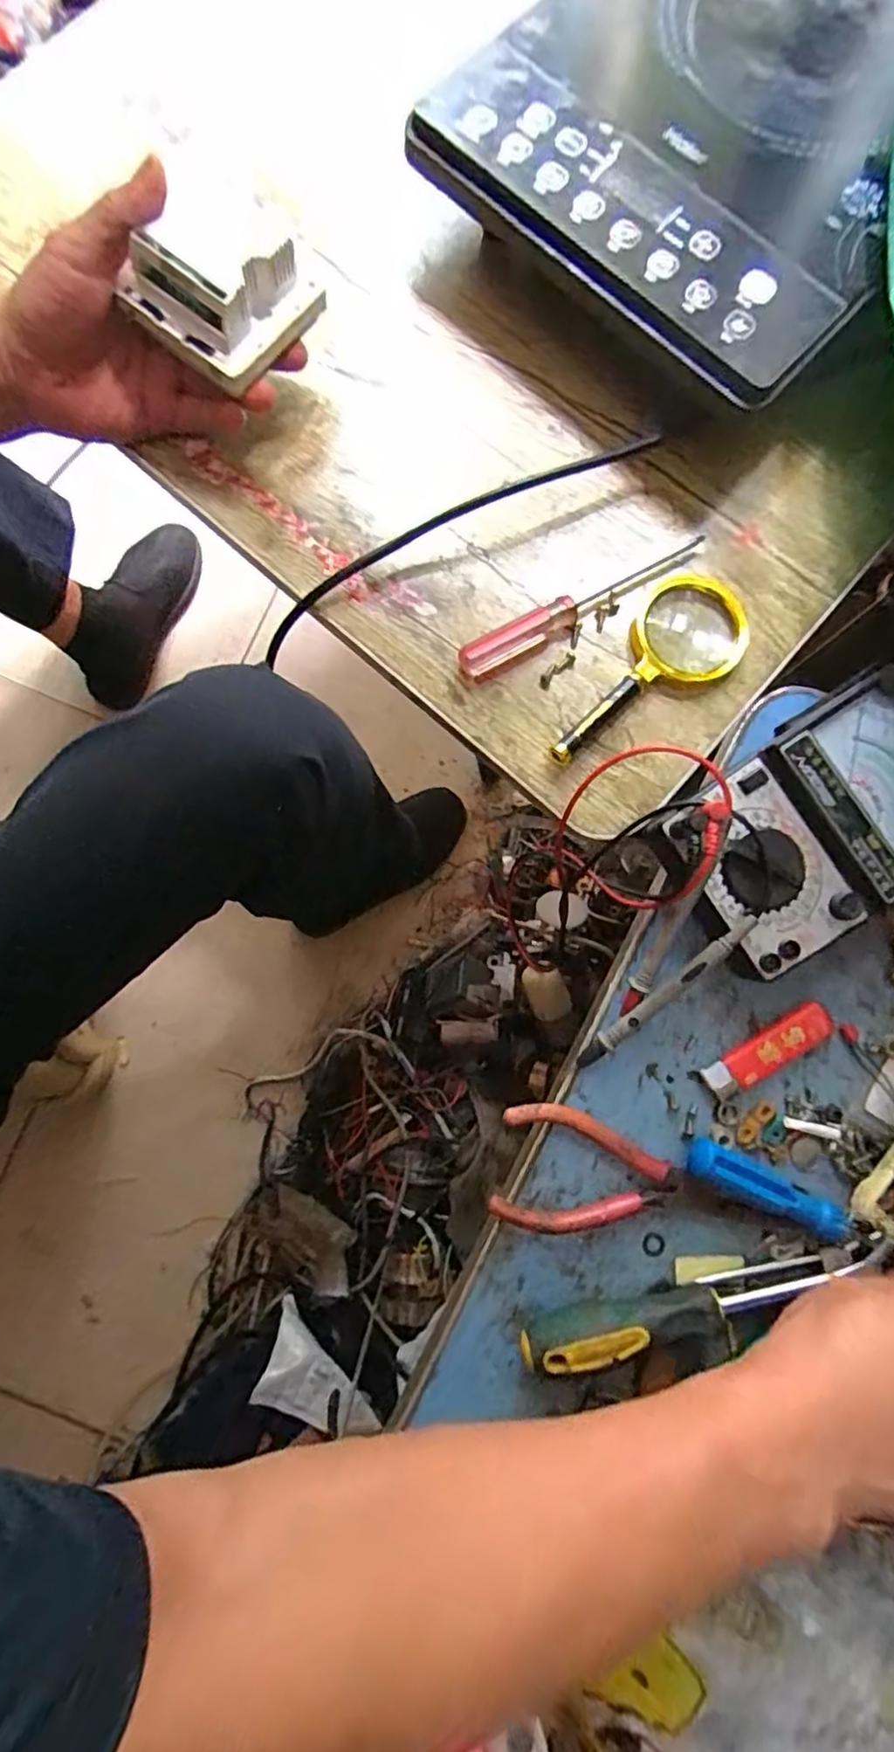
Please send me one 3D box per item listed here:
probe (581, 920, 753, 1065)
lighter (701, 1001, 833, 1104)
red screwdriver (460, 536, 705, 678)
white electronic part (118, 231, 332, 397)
[{"bbox_3d":[0.123,0.068,0.373,0.124,0.016,0.014,-44,82,14],"label":"probe"},{"bbox_3d":[0.190,0.104,0.389,0.080,0.013,0.023,-33,86,-4],"label":"lighter"},{"bbox_3d":[0.084,-0.168,0.401,0.169,0.017,0.016,-30,86,-3],"label":"red screwdriver"},{"bbox_3d":[-0.120,-0.313,0.361,0.104,0.041,0.055,-13,79,-3],"label":"white electronic part"}]

